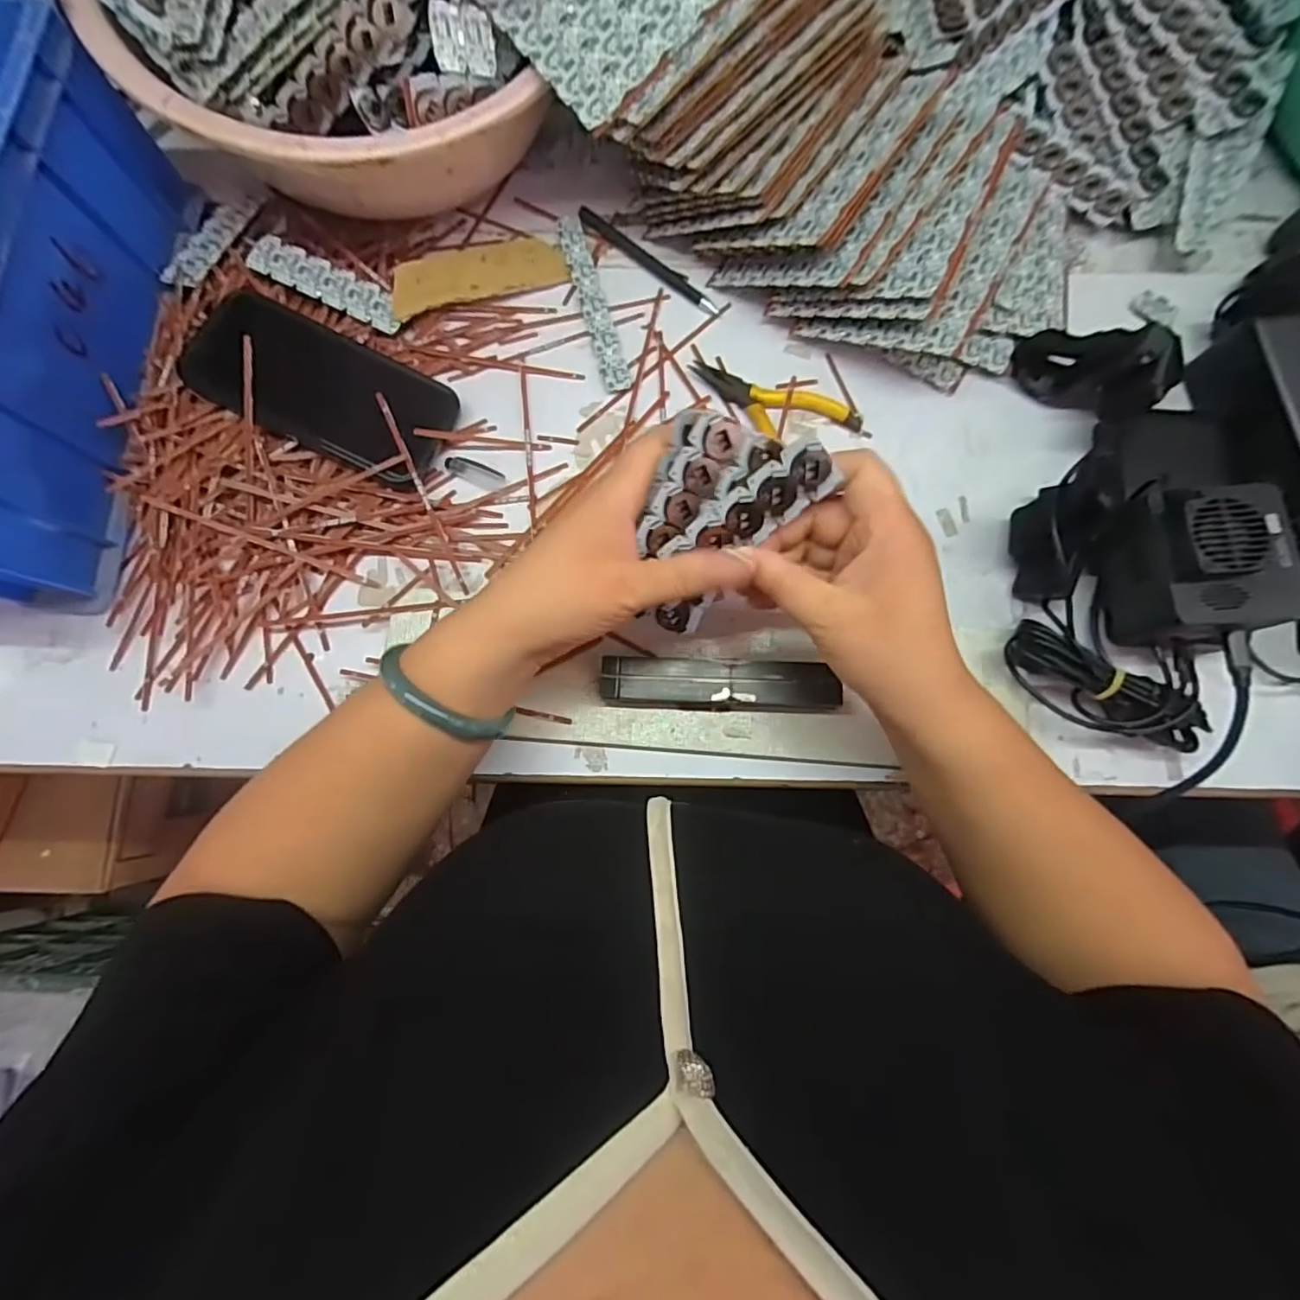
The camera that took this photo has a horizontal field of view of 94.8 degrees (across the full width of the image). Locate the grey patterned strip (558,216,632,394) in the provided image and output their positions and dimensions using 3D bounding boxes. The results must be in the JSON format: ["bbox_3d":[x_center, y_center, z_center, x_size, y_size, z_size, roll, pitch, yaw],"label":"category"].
[{"bbox_3d":[-0.041,-0.251,0.432,0.020,0.004,0.147,-14,78,-9],"label":"grey patterned strip"}]

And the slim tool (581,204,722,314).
[{"bbox_3d":[-0.002,-0.285,0.438,0.129,0.013,0.013,38,82,7],"label":"slim tool"}]

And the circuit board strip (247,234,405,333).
[{"bbox_3d":[-0.224,-0.256,0.417,0.106,0.004,0.030,24,76,-4],"label":"circuit board strip"}]

